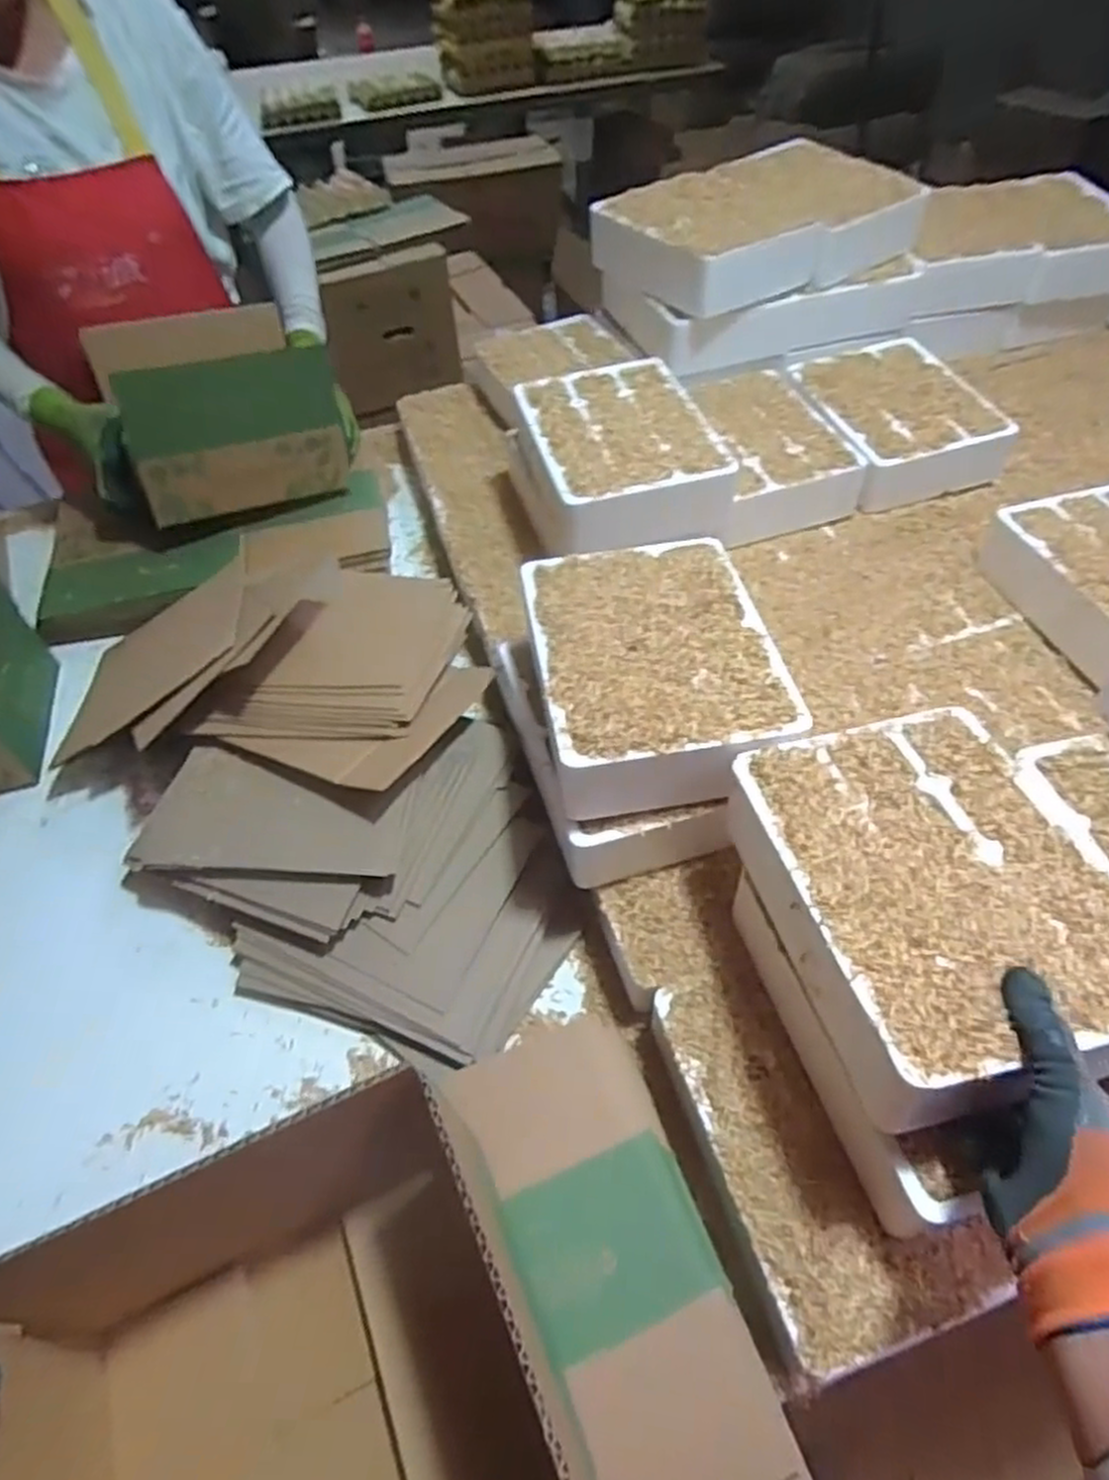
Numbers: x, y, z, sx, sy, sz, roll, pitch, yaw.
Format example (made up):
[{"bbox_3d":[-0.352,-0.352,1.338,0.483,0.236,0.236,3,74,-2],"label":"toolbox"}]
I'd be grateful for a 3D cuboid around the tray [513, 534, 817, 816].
[{"bbox_3d":[0.078,-0.064,0.641,0.178,0.073,0.234,-7,50,-3],"label":"tray"}]

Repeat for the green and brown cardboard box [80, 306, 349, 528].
[{"bbox_3d":[-0.435,-0.438,0.997,0.239,0.159,0.240,-24,53,-17],"label":"green and brown cardboard box"}]

